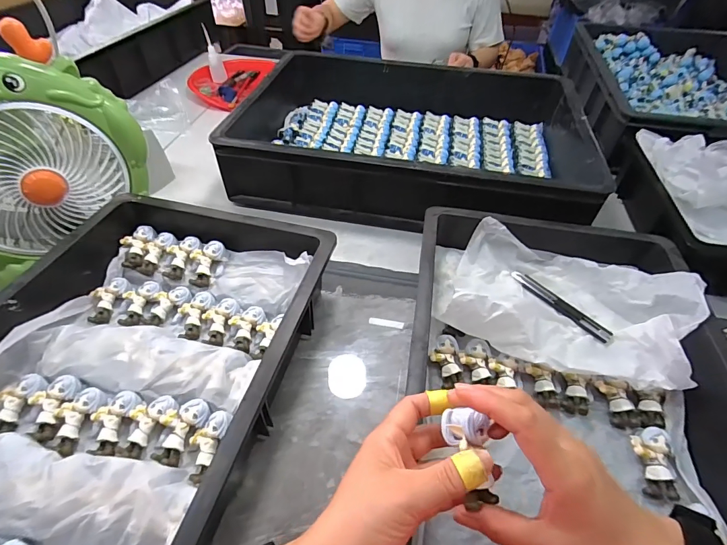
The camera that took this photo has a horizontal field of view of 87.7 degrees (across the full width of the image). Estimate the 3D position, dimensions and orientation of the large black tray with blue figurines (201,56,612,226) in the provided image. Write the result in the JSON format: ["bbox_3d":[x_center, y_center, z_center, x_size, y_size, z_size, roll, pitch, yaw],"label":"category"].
[{"bbox_3d":[0.075,-0.251,0.707,0.588,0.124,0.407,8,47,5],"label":"large black tray with blue figurines"}]

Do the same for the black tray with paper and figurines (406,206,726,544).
[{"bbox_3d":[0.200,0.118,0.383,0.310,0.095,0.456,9,47,6],"label":"black tray with paper and figurines"}]

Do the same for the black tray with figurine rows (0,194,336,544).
[{"bbox_3d":[-0.246,0.107,0.383,0.325,0.092,0.448,12,48,9],"label":"black tray with figurine rows"}]

